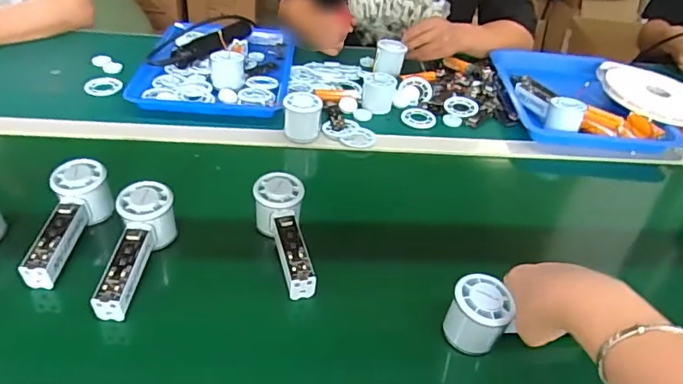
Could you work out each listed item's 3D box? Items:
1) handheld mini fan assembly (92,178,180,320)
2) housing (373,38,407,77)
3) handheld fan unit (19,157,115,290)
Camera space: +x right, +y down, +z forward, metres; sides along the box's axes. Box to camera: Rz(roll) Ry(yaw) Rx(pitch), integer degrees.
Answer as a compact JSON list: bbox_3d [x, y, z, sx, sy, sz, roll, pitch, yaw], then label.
[{"bbox_3d":[-0.220,0.057,0.532,0.058,0.068,0.150,7,37,0],"label":"handheld mini fan assembly"},{"bbox_3d":[0.090,-0.246,0.941,0.059,0.056,0.047,8,37,2],"label":"housing"},{"bbox_3d":[-0.306,0.037,0.565,0.058,0.057,0.155,6,52,0],"label":"handheld fan unit"}]

